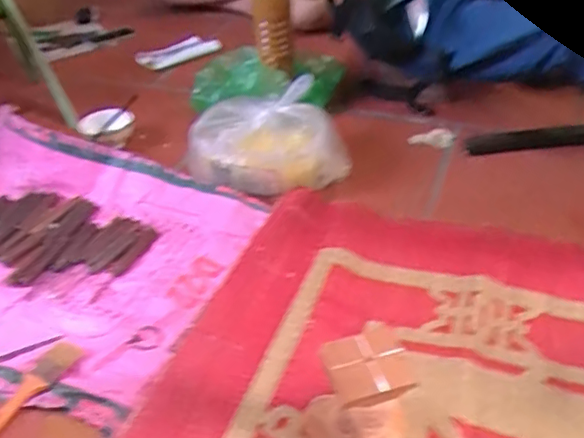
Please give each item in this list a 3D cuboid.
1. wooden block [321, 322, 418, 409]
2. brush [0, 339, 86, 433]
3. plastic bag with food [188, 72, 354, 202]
[{"bbox_3d":[0.076,0.146,0.567,0.077,0.022,0.072,-18,40,-14],"label":"wooden block"},{"bbox_3d":[-0.350,0.228,0.735,0.046,0.010,0.180,19,45,28],"label":"brush"},{"bbox_3d":[-0.051,-0.146,1.072,0.284,0.125,0.187,-13,40,-9],"label":"plastic bag with food"}]

